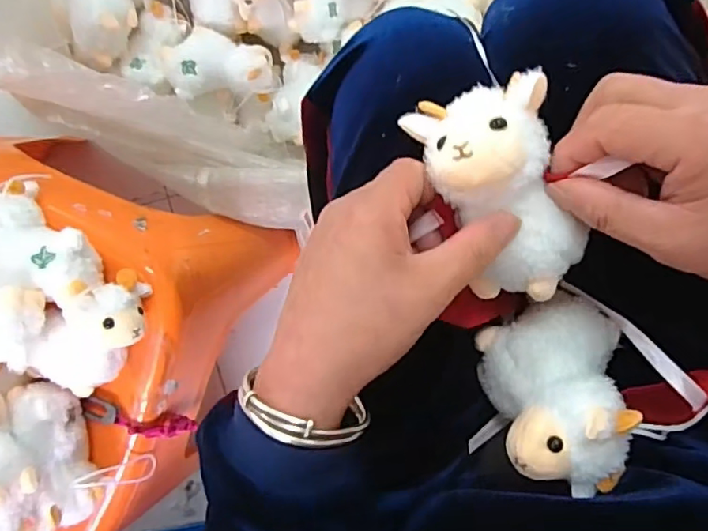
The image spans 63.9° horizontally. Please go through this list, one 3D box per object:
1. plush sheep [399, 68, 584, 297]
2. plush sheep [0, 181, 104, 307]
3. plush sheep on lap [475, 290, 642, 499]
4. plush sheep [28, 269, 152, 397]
[{"bbox_3d":[0.074,-0.035,0.283,0.063,0.054,0.110,-18,94,9],"label":"plush sheep"},{"bbox_3d":[-0.269,-0.016,0.478,0.126,0.058,0.065,35,99,2],"label":"plush sheep"},{"bbox_3d":[0.111,0.069,0.312,0.076,0.085,0.092,12,98,6],"label":"plush sheep on lap"},{"bbox_3d":[-0.214,0.055,0.478,0.072,0.062,0.107,42,100,1],"label":"plush sheep"}]

